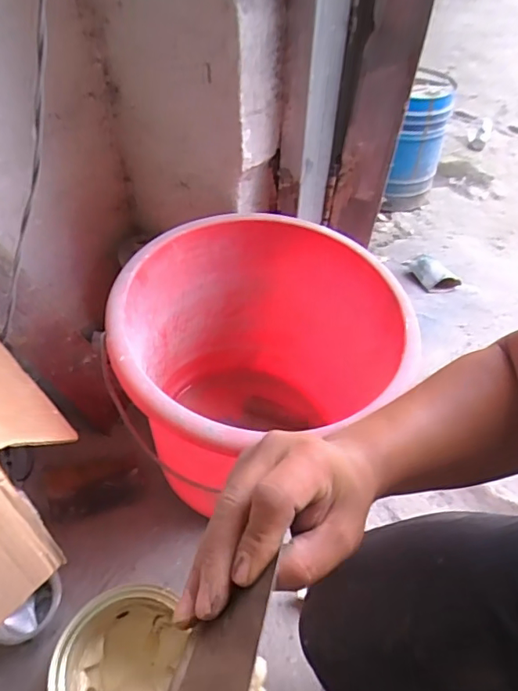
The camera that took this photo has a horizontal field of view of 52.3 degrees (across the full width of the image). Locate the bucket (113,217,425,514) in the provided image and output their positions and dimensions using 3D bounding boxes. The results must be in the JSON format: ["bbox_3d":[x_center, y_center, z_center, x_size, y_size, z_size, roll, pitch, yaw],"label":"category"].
[{"bbox_3d":[-0.009,0.049,0.738,0.336,0.320,0.320,1,49,-1],"label":"bucket"}]

